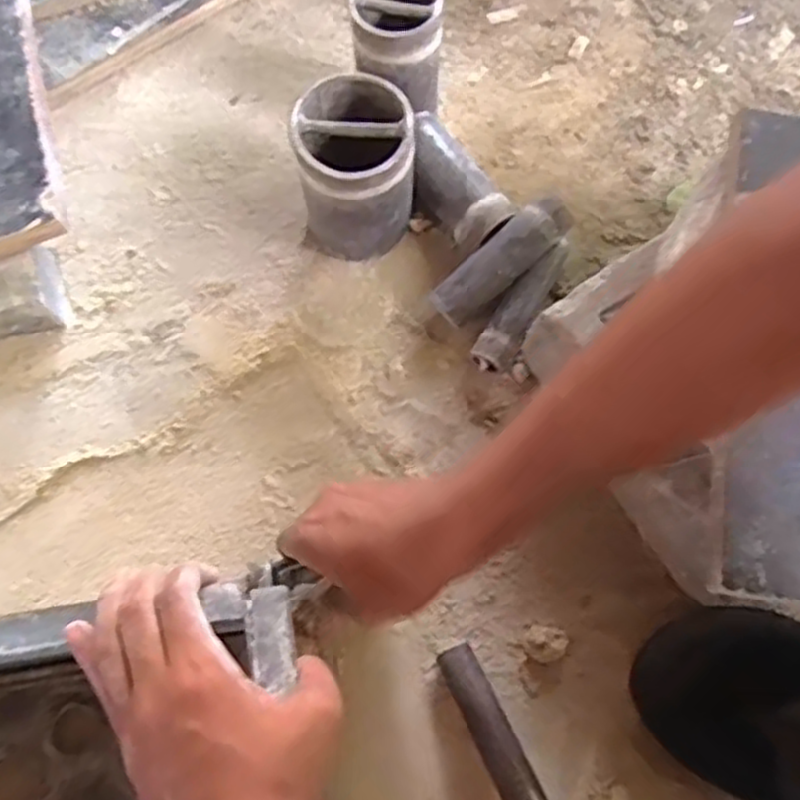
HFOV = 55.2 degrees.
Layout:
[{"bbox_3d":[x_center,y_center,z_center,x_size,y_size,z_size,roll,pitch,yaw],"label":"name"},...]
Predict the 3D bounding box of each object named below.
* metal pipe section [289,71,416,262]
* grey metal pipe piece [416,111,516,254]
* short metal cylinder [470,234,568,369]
[{"bbox_3d":[-0.029,-0.151,0.517,0.074,0.114,0.075,0,73,-1],"label":"metal pipe section"},{"bbox_3d":[0.034,-0.151,0.549,0.047,0.047,0.103,-35,77,-11],"label":"grey metal pipe piece"},{"bbox_3d":[0.086,-0.064,0.536,0.027,0.027,0.107,32,75,8],"label":"short metal cylinder"}]

